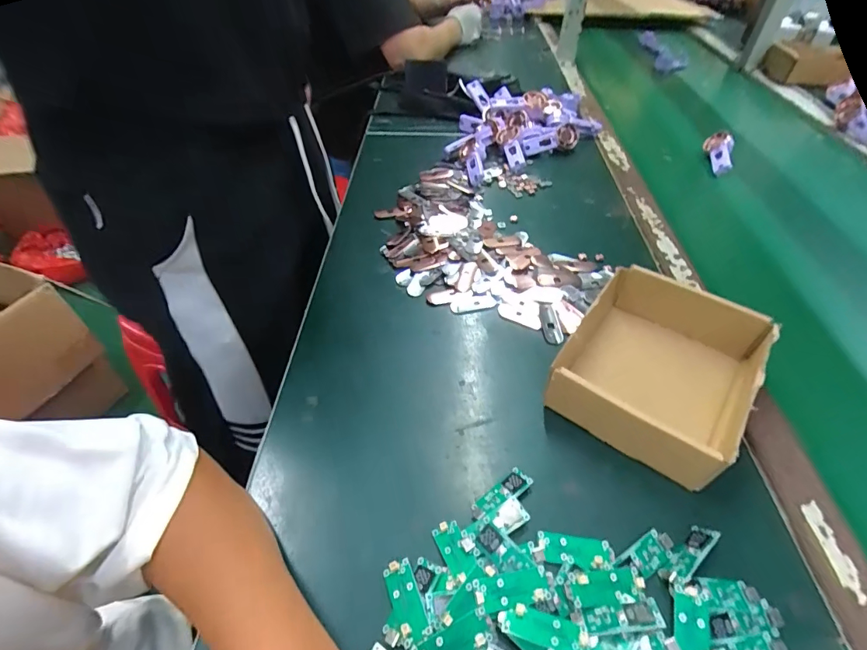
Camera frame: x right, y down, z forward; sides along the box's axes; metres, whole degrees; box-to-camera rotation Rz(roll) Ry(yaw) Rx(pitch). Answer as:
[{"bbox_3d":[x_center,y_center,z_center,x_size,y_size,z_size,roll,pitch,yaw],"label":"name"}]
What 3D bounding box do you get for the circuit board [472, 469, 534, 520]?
[{"bbox_3d":[0.049,0.127,0.329,0.051,0.009,0.017,-28,52,-24],"label":"circuit board"}]

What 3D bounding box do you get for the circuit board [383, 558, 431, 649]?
[{"bbox_3d":[-0.018,0.176,0.281,0.019,0.004,0.047,-24,41,-7],"label":"circuit board"}]

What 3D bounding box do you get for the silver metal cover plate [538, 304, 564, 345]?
[{"bbox_3d":[0.122,-0.001,0.459,0.019,0.004,0.048,-4,60,-4],"label":"silver metal cover plate"}]

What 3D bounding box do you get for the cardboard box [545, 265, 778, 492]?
[{"bbox_3d":[0.197,0.034,0.384,0.141,0.054,0.168,27,52,24],"label":"cardboard box"}]

